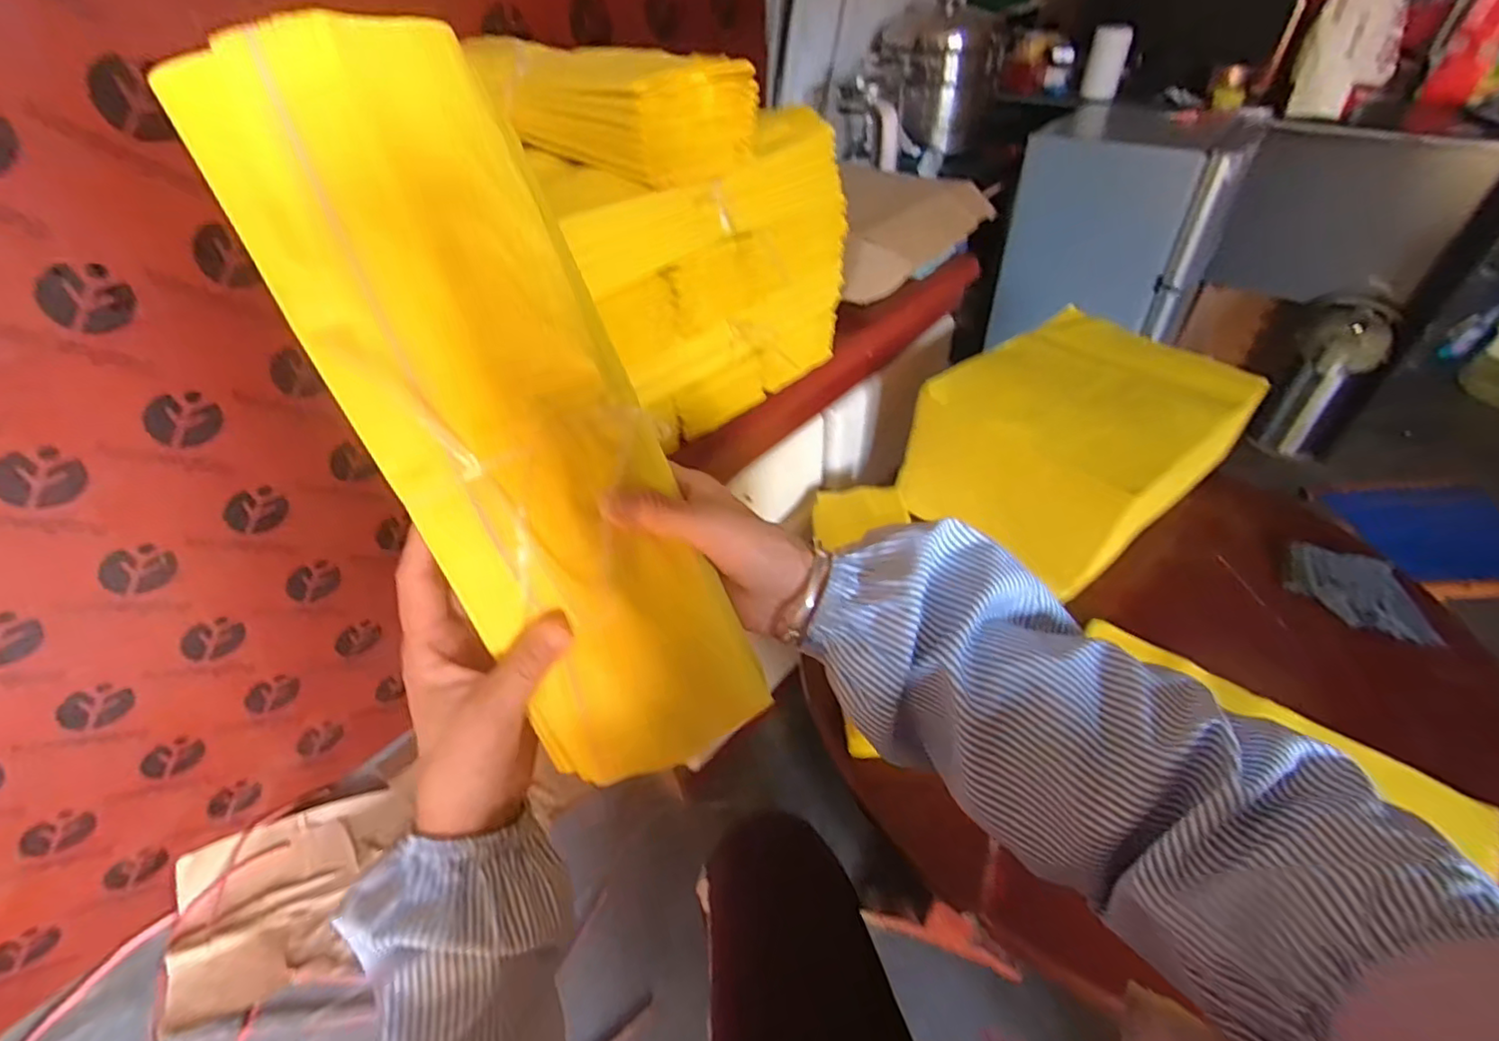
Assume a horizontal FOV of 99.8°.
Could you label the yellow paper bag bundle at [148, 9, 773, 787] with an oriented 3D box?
[{"bbox_3d":[-0.113,-0.042,0.308,0.118,0.349,0.063,-31,12,-26],"label":"yellow paper bag bundle"}]

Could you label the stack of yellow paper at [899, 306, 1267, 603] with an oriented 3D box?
[{"bbox_3d":[0.427,-0.113,0.820,0.343,0.158,0.271,-30,51,-25],"label":"stack of yellow paper"}]

